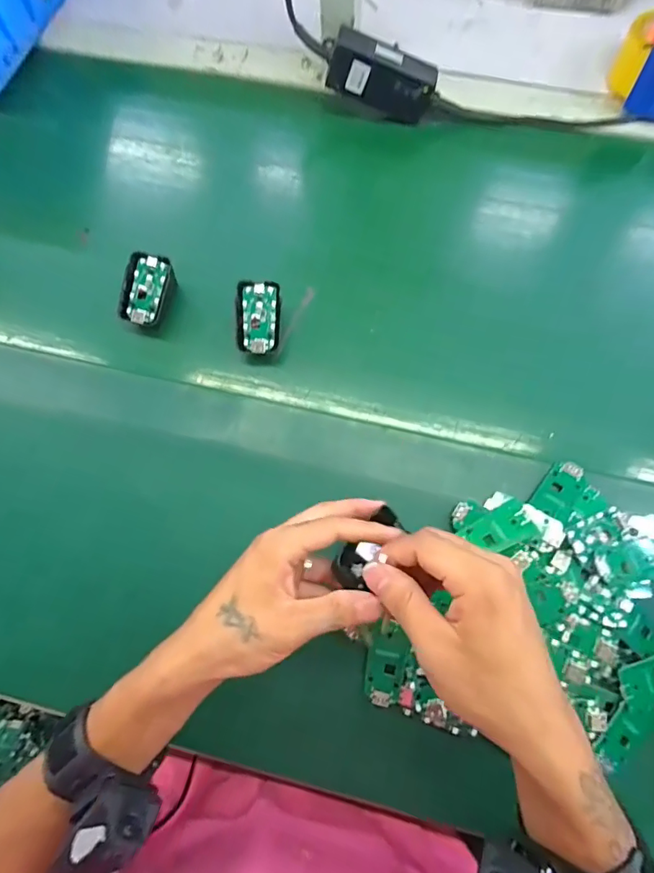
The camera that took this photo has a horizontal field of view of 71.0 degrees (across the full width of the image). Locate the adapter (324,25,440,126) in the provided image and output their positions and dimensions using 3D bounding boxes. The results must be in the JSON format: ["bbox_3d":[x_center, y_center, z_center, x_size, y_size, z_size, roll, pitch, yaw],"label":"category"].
[{"bbox_3d":[0.058,-0.394,0.502,0.123,0.052,0.032,17,73,-9],"label":"adapter"}]

